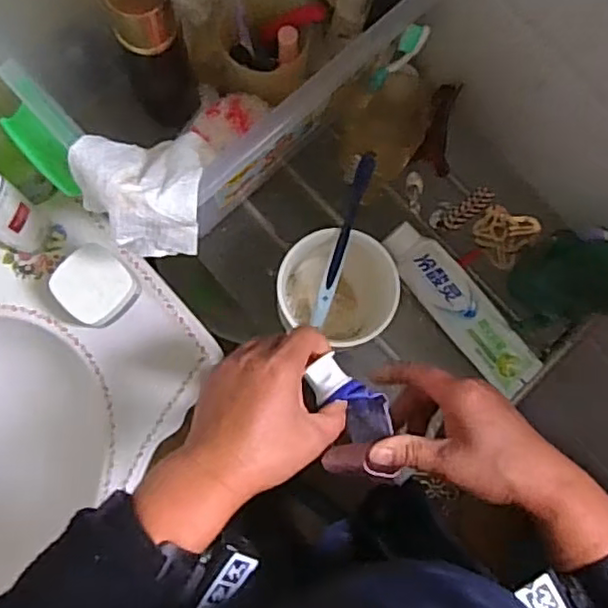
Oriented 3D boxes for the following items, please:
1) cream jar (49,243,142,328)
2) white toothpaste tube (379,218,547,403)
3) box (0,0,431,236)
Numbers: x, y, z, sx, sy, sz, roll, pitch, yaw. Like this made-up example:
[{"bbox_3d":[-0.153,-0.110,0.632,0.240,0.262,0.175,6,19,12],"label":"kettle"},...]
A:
[{"bbox_3d":[-0.187,-0.014,0.573,0.063,0.048,0.063,37,82,3],"label":"cream jar"},{"bbox_3d":[0.149,0.004,0.598,0.053,0.028,0.188,-43,86,-8],"label":"white toothpaste tube"},{"bbox_3d":[-0.082,-0.223,0.545,0.290,0.167,0.229,-39,85,-7],"label":"box"}]

